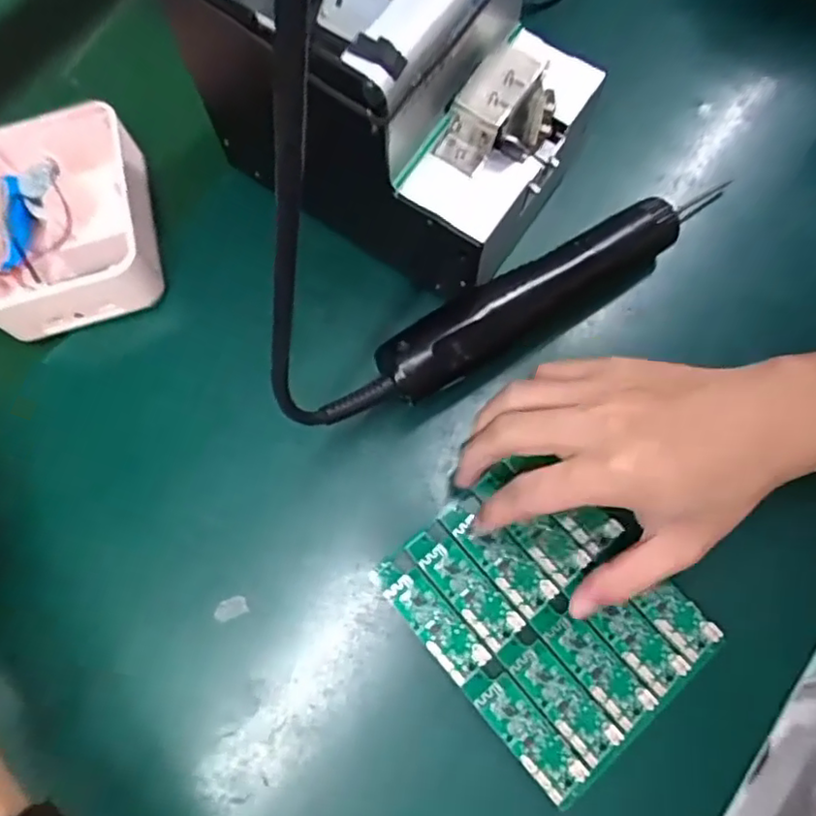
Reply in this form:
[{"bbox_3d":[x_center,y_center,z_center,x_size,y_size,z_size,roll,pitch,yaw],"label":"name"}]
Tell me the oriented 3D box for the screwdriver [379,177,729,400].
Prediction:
[{"bbox_3d":[0.081,-0.069,0.344,0.214,0.032,0.042,-31,75,-7],"label":"screwdriver"}]

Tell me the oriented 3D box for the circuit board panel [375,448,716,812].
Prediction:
[{"bbox_3d":[0.072,0.103,0.331,0.119,0.007,0.141,-40,76,-10],"label":"circuit board panel"}]

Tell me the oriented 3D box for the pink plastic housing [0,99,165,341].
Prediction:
[{"bbox_3d":[-0.207,-0.115,0.378,0.113,0.040,0.131,-14,74,-3],"label":"pink plastic housing"}]

